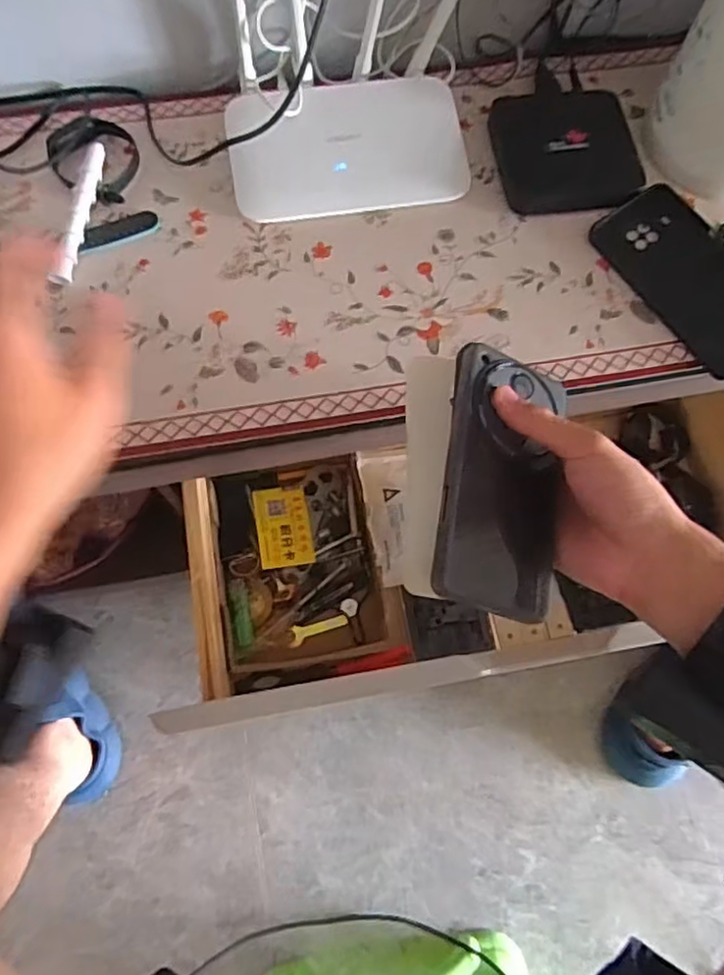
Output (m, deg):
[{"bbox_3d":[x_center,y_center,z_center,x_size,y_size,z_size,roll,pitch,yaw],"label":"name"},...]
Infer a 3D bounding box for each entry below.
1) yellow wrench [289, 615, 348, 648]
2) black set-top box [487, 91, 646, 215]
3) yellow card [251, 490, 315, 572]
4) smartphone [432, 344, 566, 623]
[{"bbox_3d":[-0.046,0.143,0.660,0.062,0.005,0.019,-22,72,-10],"label":"yellow wrench"},{"bbox_3d":[0.175,-0.291,0.559,0.113,0.027,0.114,-6,70,-4],"label":"black set-top box"},{"bbox_3d":[-0.081,0.041,0.670,0.055,0.006,0.086,-7,66,-12],"label":"yellow card"},{"bbox_3d":[0.085,-0.005,0.393,0.077,0.016,0.159,18,71,-24],"label":"smartphone"}]

